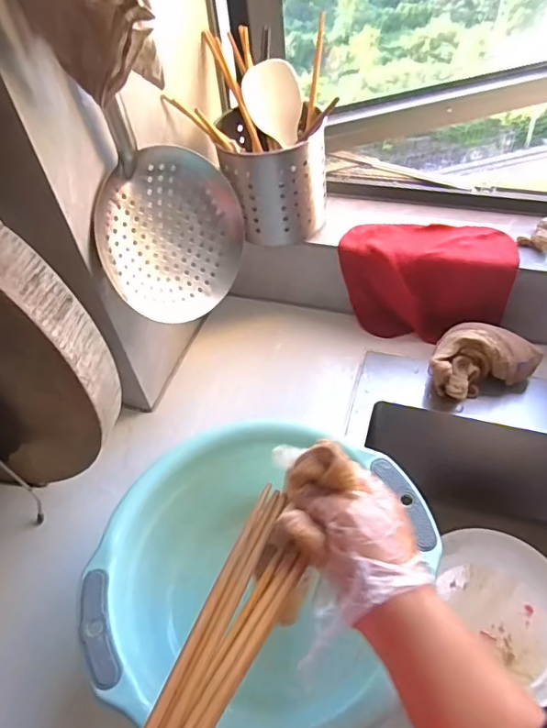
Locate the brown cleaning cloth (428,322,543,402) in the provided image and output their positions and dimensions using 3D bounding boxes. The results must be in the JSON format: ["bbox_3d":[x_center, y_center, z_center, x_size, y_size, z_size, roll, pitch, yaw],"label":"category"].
[{"bbox_3d":[0.236,-0.007,0.592,0.120,0.061,0.071,-19,51,-10],"label":"brown cleaning cloth"}]

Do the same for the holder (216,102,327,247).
[{"bbox_3d":[0.000,-0.234,0.633,0.117,0.118,0.136,-7,49,-1],"label":"holder"}]

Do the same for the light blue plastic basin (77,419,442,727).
[{"bbox_3d":[-0.010,0.174,0.441,0.248,0.091,0.262,-3,50,3],"label":"light blue plastic basin"}]

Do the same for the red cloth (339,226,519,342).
[{"bbox_3d":[0.186,-0.098,0.652,0.192,0.121,0.092,8,51,12],"label":"red cloth"}]

